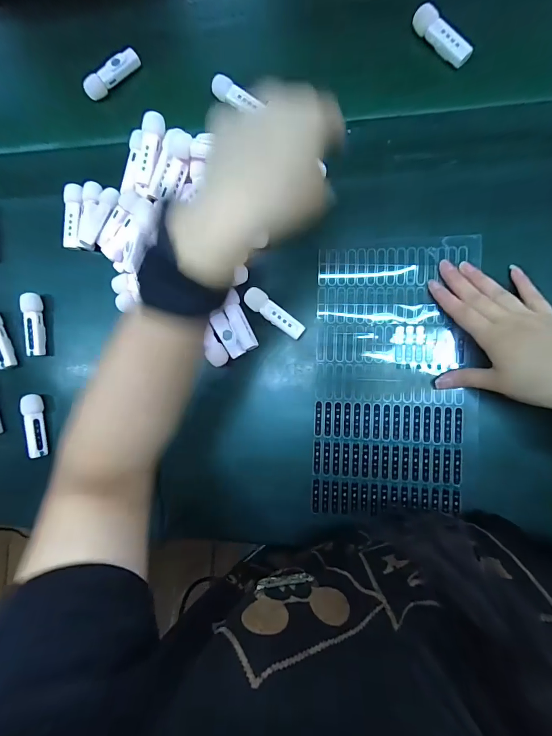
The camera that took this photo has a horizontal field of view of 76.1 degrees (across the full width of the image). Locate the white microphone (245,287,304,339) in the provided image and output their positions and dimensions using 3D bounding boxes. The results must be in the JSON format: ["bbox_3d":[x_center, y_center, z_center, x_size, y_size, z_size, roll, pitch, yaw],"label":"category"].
[{"bbox_3d":[-0.001,-0.052,0.336,0.064,0.013,0.019,37,95,6],"label":"white microphone"}]

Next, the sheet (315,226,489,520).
[{"bbox_3d":[0.109,0.009,0.327,0.142,0.005,0.249,2,90,8],"label":"sheet"}]

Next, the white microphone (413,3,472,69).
[{"bbox_3d":[0.154,-0.306,0.325,0.016,0.013,0.064,-42,85,6],"label":"white microphone"}]

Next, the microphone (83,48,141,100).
[{"bbox_3d":[-0.172,-0.307,0.367,0.064,0.018,0.016,-39,85,6],"label":"microphone"}]

